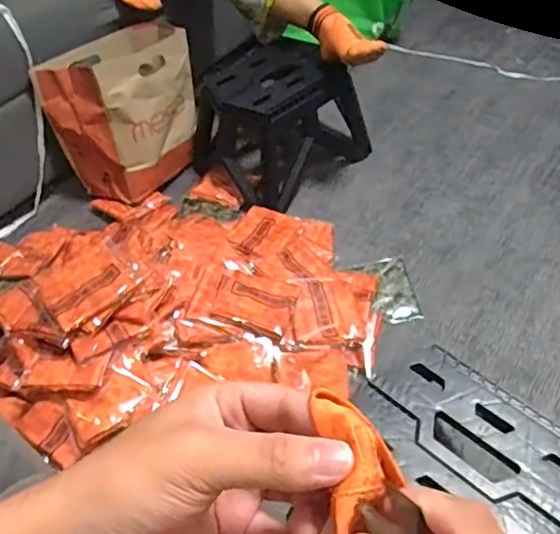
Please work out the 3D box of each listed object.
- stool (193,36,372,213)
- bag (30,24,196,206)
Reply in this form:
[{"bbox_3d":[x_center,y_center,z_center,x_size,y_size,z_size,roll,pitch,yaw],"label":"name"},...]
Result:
[{"bbox_3d":[-0.006,-0.321,1.254,0.315,0.245,0.260,-36,56,-24],"label":"stool"},{"bbox_3d":[-0.320,-0.340,1.255,0.203,0.254,0.291,22,55,22],"label":"bag"}]

